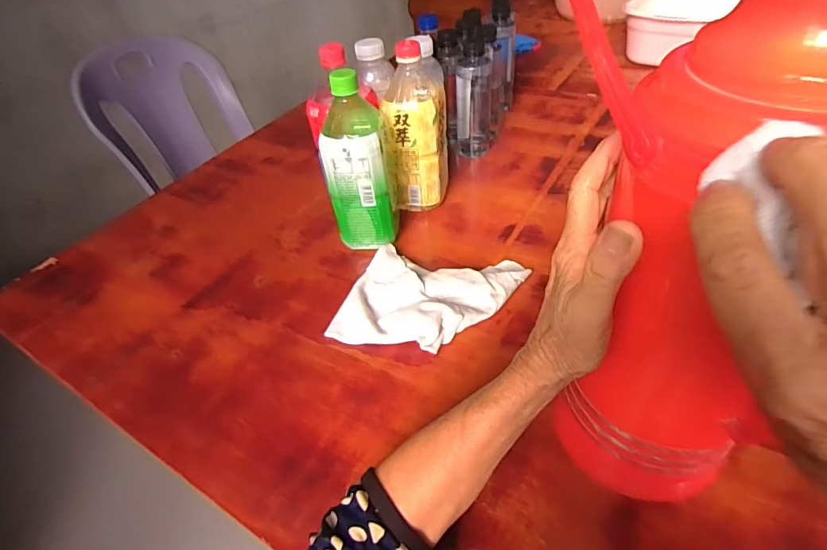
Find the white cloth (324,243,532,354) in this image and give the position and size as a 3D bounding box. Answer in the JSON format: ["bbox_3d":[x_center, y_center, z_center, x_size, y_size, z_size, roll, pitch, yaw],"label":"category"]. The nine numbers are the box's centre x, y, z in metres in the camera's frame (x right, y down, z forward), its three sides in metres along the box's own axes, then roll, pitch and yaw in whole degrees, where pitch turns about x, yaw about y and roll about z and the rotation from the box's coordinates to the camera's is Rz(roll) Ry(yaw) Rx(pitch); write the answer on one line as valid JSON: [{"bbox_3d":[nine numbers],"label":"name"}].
[{"bbox_3d":[0.019,0.024,0.520,0.201,0.034,0.135,4,44,12],"label":"white cloth"}]

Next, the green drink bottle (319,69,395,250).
[{"bbox_3d":[-0.063,-0.121,0.548,0.065,0.220,0.062,-4,43,4],"label":"green drink bottle"}]

